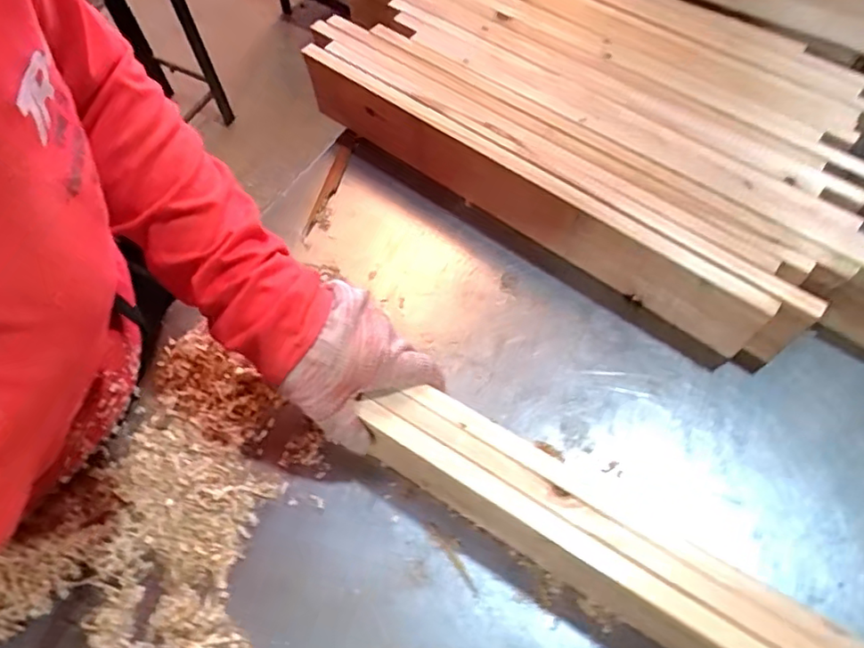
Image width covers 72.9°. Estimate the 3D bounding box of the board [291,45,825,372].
[{"bbox_3d":[0.073,-0.121,0.531,0.506,0.081,0.027,35,68,19],"label":"board"}]

